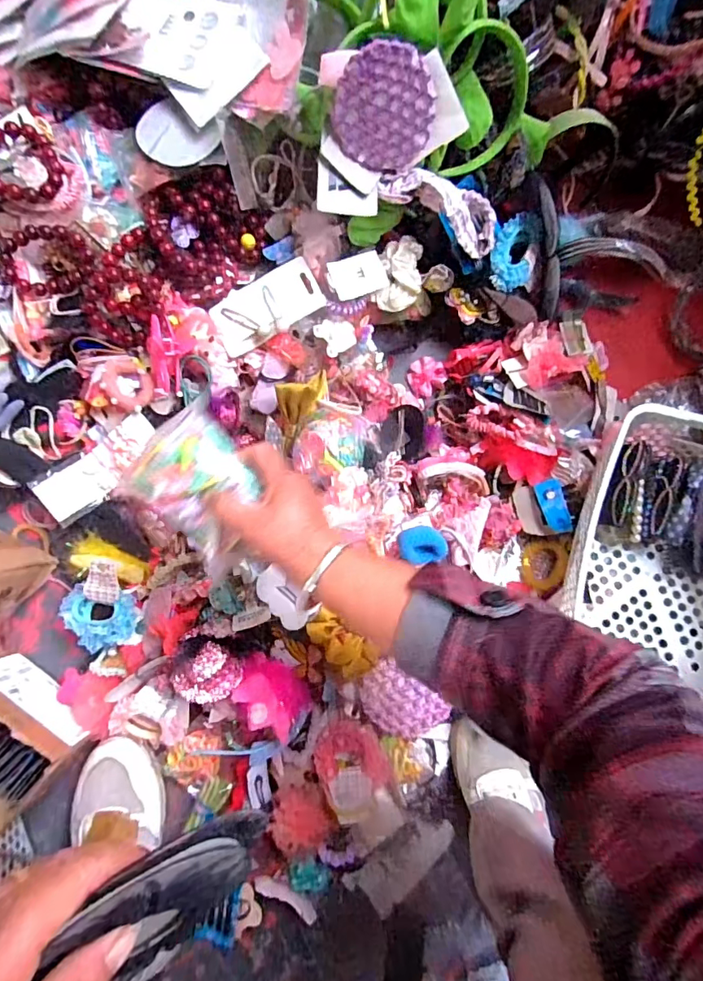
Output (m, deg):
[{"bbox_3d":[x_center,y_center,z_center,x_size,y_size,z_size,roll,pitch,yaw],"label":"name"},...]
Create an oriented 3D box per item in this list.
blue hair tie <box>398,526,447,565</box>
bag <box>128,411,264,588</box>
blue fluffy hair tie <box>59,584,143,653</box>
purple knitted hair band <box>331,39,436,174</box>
[{"bbox_3d":[0.077,0.060,0.529,0.050,0.015,0.040,-7,84,-5],"label":"blue hair tie"},{"bbox_3d":[-0.123,-0.002,0.403,0.116,0.036,0.096,41,82,1],"label":"bag"},{"bbox_3d":[-0.275,0.140,0.527,0.081,0.024,0.062,9,83,-3],"label":"blue fluffy hair tie"},{"bbox_3d":[0.031,-0.361,0.463,0.093,0.097,0.009,10,55,-14],"label":"purple knitted hair band"}]

